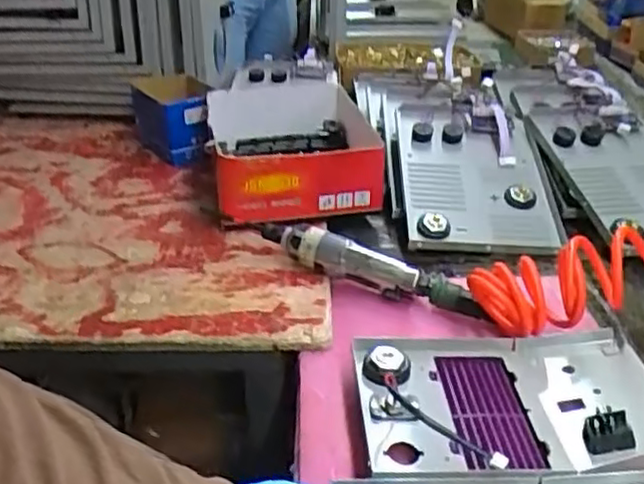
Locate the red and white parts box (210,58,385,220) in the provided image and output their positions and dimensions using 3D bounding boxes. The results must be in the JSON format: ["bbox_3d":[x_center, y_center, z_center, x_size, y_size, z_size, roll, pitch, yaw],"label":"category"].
[{"bbox_3d":[-0.043,-0.135,0.933,0.193,0.078,0.312,-5,29,-7],"label":"red and white parts box"}]

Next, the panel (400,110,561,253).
[{"bbox_3d":[0.190,-0.088,0.891,0.169,0.028,0.292,2,39,2],"label":"panel"}]

